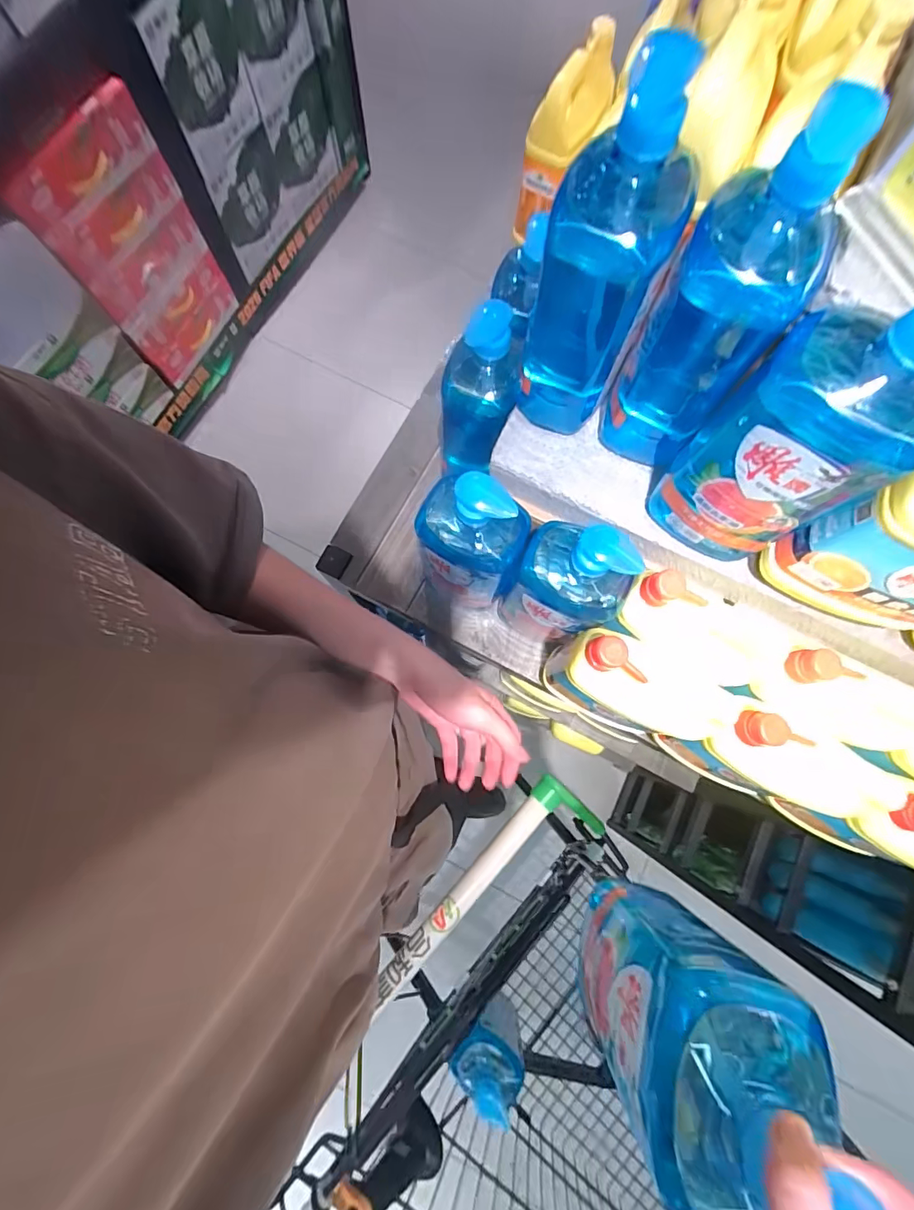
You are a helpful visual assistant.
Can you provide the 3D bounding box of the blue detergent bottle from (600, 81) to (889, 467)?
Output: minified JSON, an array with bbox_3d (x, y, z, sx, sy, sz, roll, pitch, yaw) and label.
[{"bbox_3d":[0.189,-0.213,0.375,0.089,0.263,0.070,22,77,5],"label":"blue detergent bottle"}]

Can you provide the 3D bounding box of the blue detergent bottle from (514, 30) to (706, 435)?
[{"bbox_3d":[0.107,-0.248,0.380,0.091,0.260,0.076,10,77,2],"label":"blue detergent bottle"}]

